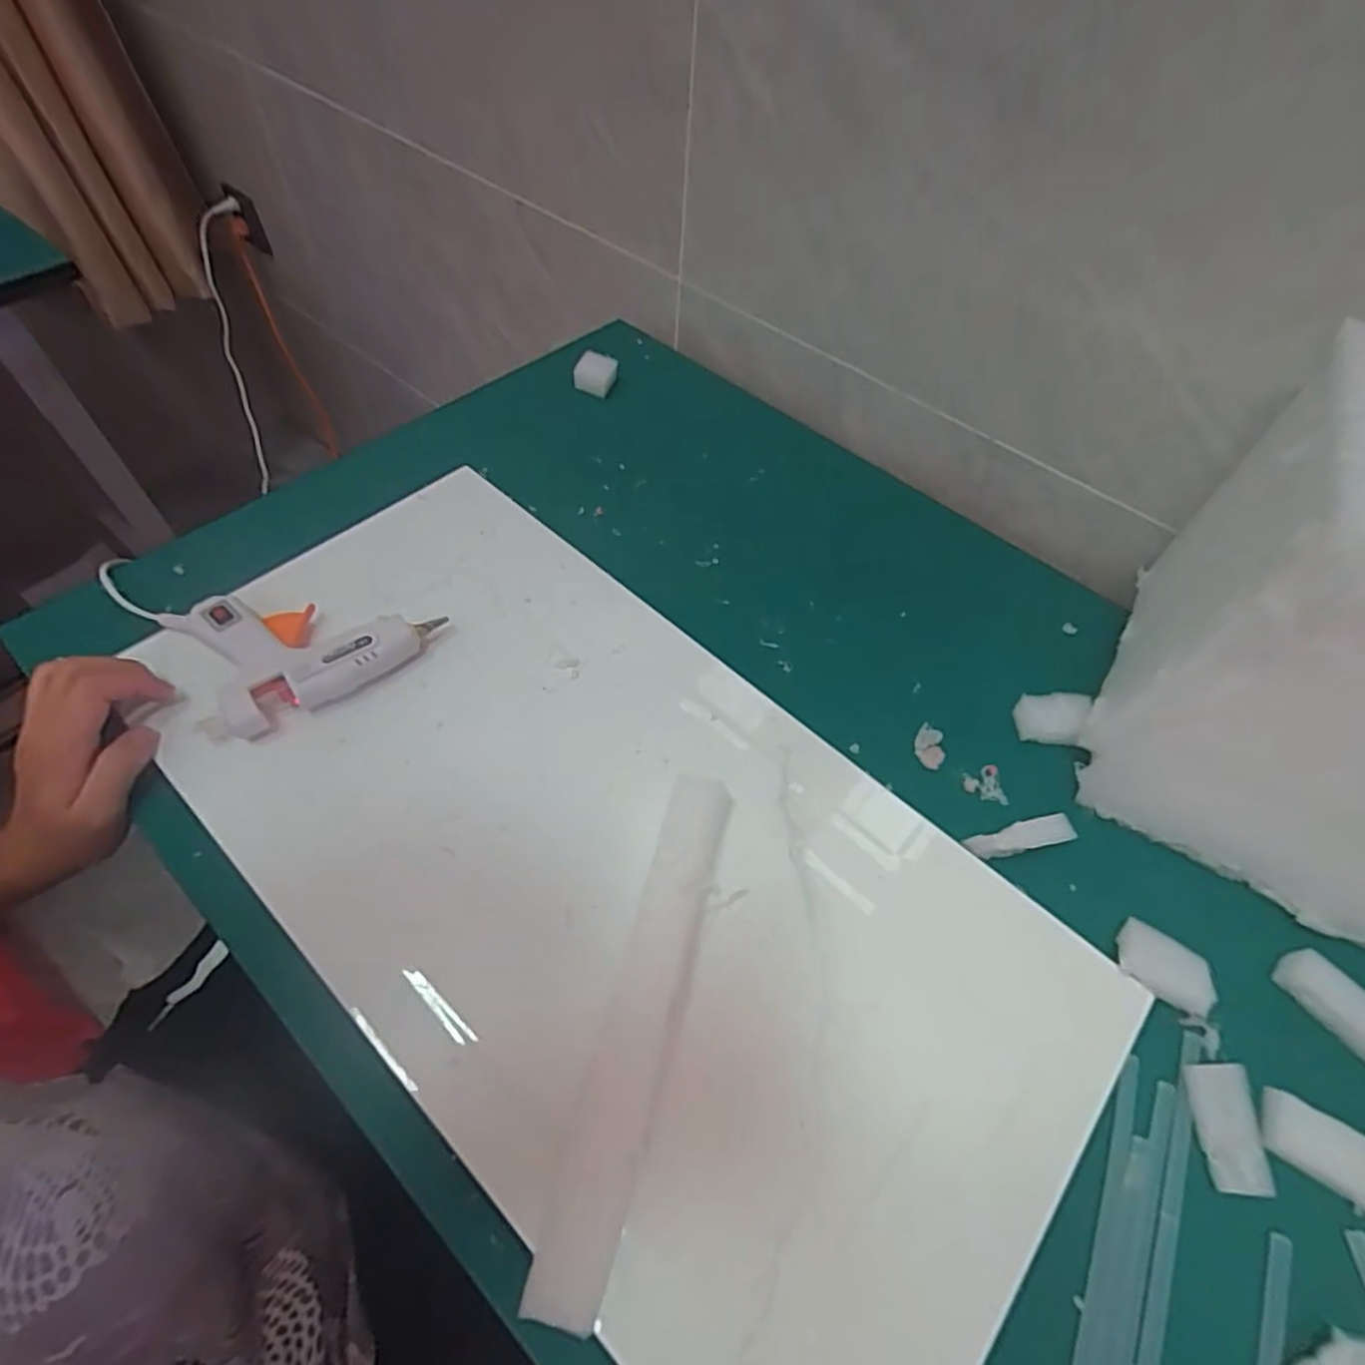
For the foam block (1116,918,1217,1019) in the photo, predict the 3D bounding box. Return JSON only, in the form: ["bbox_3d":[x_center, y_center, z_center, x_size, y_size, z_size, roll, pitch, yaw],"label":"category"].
[{"bbox_3d":[0.268,0.159,0.387,0.049,0.010,0.032,31,59,16],"label":"foam block"}]

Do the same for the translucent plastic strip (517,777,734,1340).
[{"bbox_3d":[-0.019,0.163,0.354,0.038,0.015,0.251,15,56,6],"label":"translucent plastic strip"}]

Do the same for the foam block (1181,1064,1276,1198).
[{"bbox_3d":[0.274,0.221,0.347,0.033,0.007,0.054,4,55,-2],"label":"foam block"}]

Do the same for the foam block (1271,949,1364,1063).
[{"bbox_3d":[0.361,0.178,0.379,0.021,0.019,0.065,-29,62,-22],"label":"foam block"}]

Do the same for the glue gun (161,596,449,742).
[{"bbox_3d":[-0.246,-0.030,0.458,0.147,0.032,0.105,-23,60,-19],"label":"glue gun"}]

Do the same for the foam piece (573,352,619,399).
[{"bbox_3d":[-0.083,-0.292,0.664,0.032,0.028,0.033,27,58,14],"label":"foam piece"}]

